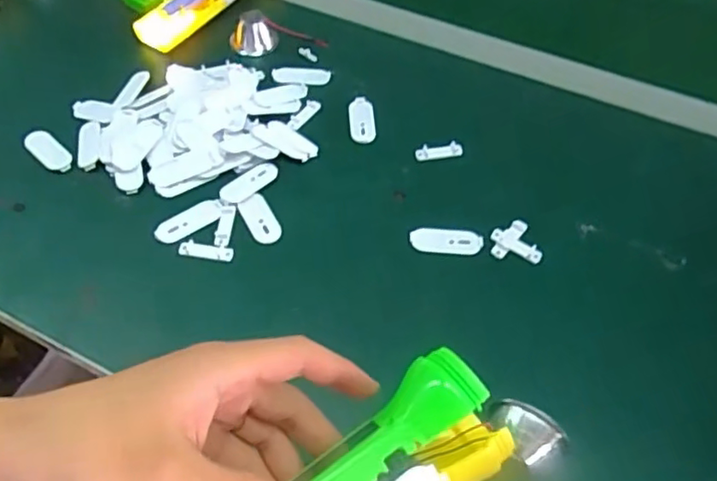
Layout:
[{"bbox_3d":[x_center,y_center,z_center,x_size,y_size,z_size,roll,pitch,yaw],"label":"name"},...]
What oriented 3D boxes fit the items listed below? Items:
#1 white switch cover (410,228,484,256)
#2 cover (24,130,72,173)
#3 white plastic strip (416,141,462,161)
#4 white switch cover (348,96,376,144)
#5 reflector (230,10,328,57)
[{"bbox_3d":[0.062,0.000,0.433,0.050,0.004,0.020,4,52,1],"label":"white switch cover"},{"bbox_3d":[-0.238,-0.068,0.474,0.052,0.007,0.020,36,59,23],"label":"cover"},{"bbox_3d":[0.064,-0.071,0.488,0.037,0.006,0.012,-9,53,-9],"label":"white plastic strip"},{"bbox_3d":[0.003,-0.100,0.508,0.022,0.006,0.048,0,52,-2],"label":"white switch cover"},{"bbox_3d":[-0.074,-0.191,0.560,0.086,0.025,0.034,-5,53,-6],"label":"reflector"}]

